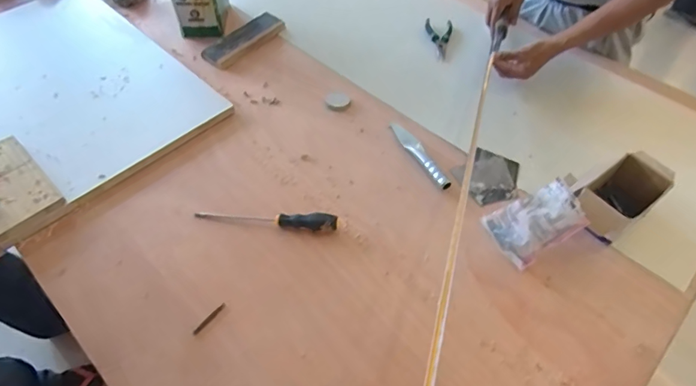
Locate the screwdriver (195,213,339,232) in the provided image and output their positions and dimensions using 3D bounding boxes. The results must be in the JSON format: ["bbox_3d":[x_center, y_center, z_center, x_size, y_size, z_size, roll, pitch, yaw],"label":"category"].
[{"bbox_3d":[-0.141,0.043,0.776,0.249,0.031,0.027,5,53,3],"label":"screwdriver"}]

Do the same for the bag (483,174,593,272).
[{"bbox_3d":[0.301,0.042,0.739,0.025,0.138,0.107,11,41,-43],"label":"bag"}]

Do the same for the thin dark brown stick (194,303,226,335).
[{"bbox_3d":[-0.208,0.189,0.682,0.008,0.004,0.060,35,60,20],"label":"thin dark brown stick"}]

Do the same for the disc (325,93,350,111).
[{"bbox_3d":[-0.022,-0.196,0.976,0.050,0.009,0.042,8,53,5],"label":"disc"}]

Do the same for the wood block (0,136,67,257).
[{"bbox_3d":[-0.598,-0.004,0.787,0.207,0.033,0.131,38,61,25],"label":"wood block"}]

